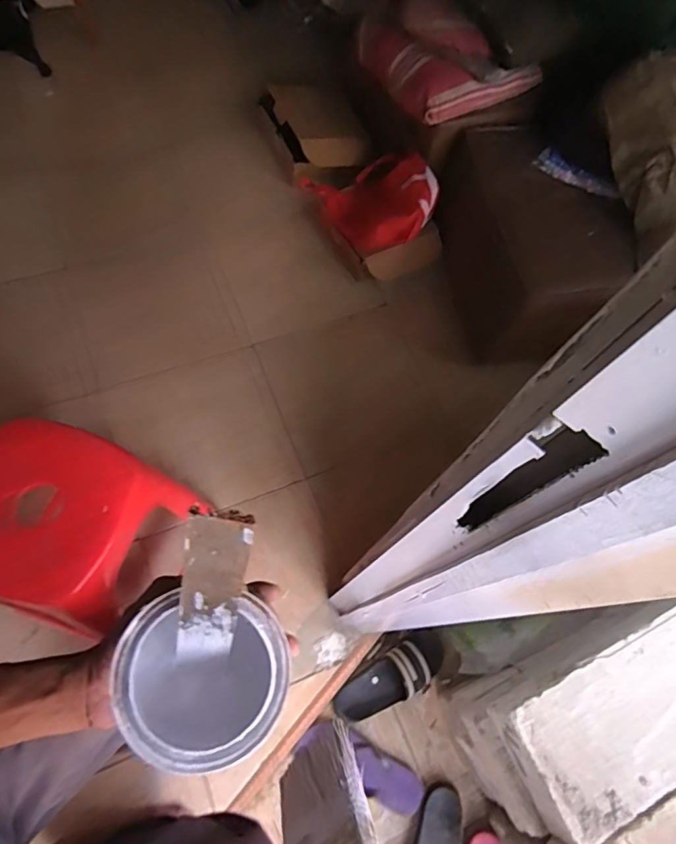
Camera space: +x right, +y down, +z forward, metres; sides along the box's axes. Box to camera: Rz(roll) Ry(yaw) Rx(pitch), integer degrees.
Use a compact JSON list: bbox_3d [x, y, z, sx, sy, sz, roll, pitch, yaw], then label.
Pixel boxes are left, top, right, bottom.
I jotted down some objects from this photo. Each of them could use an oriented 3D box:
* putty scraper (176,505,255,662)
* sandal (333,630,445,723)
[{"bbox_3d":[-0.076,0.107,0.311,0.034,0.164,0.006,10,40,-9],"label":"putty scraper"},{"bbox_3d":[0.115,0.552,1.126,0.265,0.061,0.106,-31,71,-13],"label":"sandal"}]

